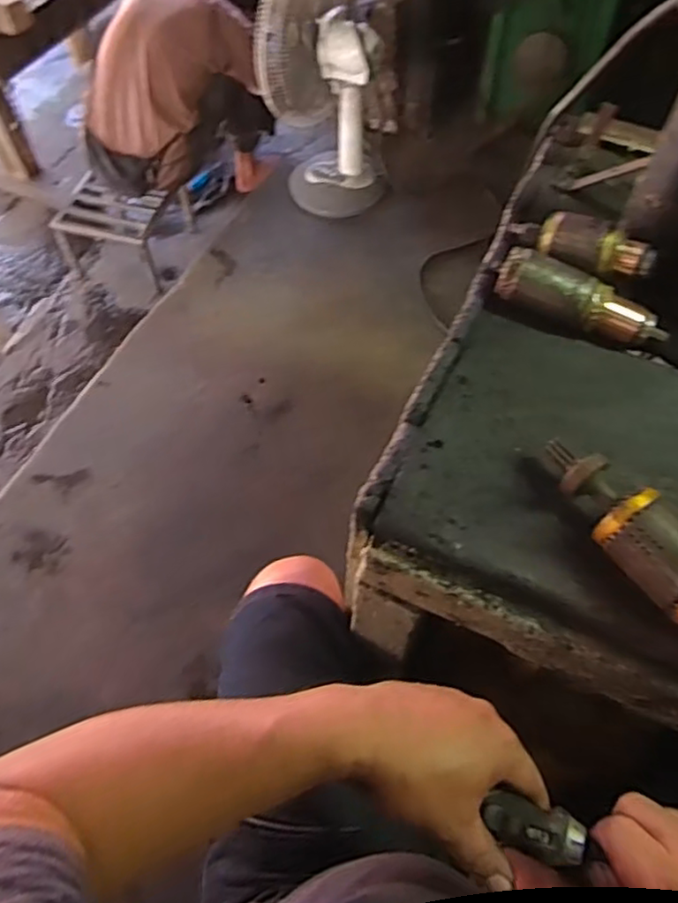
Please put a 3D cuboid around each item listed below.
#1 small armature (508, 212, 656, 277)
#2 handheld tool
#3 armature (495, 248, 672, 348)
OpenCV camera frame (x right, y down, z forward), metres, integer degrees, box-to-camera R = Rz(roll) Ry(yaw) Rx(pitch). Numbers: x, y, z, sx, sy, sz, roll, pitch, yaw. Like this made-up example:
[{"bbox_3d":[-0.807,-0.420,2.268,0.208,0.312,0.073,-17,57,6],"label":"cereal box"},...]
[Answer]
[{"bbox_3d":[0.223,-0.193,0.602,0.132,0.042,0.035,27,64,16],"label":"small armature"},{"bbox_3d":[0.124,0.239,0.410,0.060,0.020,0.028,13,61,7],"label":"handheld tool"},{"bbox_3d":[0.222,-0.140,0.590,0.152,0.041,0.039,21,62,12],"label":"armature"}]

